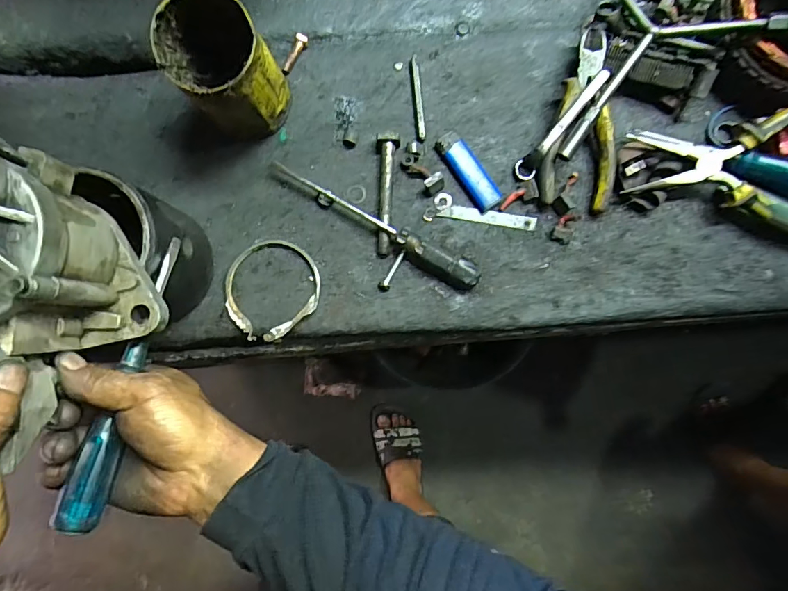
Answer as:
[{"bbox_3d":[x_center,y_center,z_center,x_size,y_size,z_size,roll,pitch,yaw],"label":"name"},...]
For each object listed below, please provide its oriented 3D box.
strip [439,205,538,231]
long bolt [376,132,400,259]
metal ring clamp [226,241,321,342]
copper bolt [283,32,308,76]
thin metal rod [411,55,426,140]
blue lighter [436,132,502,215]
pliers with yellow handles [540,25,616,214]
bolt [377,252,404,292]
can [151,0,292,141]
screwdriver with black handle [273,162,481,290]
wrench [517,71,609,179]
[{"bbox_3d":[0.090,-0.075,0.442,0.090,0.005,0.013,10,86,0],"label":"strip"},{"bbox_3d":[-0.008,-0.094,0.437,0.020,0.025,0.111,2,86,0],"label":"long bolt"},{"bbox_3d":[-0.116,-0.007,0.434,0.088,0.020,0.084,0,86,-1],"label":"metal ring clamp"},{"bbox_3d":[-0.095,-0.229,0.442,0.011,0.010,0.039,25,86,1],"label":"copper bolt"},{"bbox_3d":[0.023,-0.186,0.435,0.007,0.010,0.077,-6,86,-1],"label":"thin metal rod"},{"bbox_3d":[0.070,-0.117,0.434,0.024,0.009,0.079,-35,87,-3],"label":"blue lighter"},{"bbox_3d":[0.174,-0.159,0.427,0.067,0.019,0.154,6,100,2],"label":"pliers with yellow handles"},{"bbox_3d":[-0.001,-0.022,0.439,0.010,0.006,0.042,32,86,2],"label":"bolt"},{"bbox_3d":[-0.136,-0.185,0.390,0.077,0.119,0.074,0,86,-1],"label":"can"},{"bbox_3d":[-0.016,-0.067,0.431,0.211,0.024,0.024,30,86,2],"label":"screwdriver with black handle"},{"bbox_3d":[0.150,-0.151,0.414,0.017,0.017,0.110,40,106,2],"label":"wrench"}]

